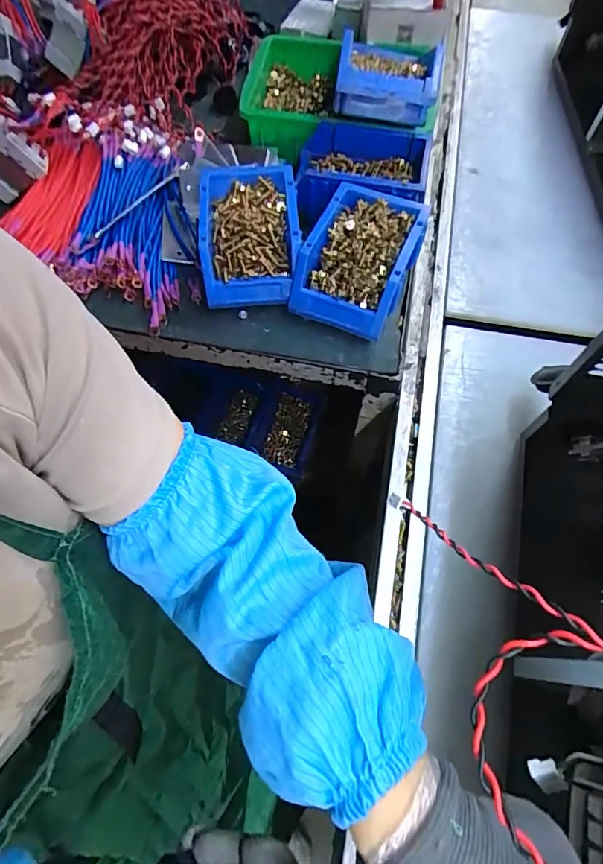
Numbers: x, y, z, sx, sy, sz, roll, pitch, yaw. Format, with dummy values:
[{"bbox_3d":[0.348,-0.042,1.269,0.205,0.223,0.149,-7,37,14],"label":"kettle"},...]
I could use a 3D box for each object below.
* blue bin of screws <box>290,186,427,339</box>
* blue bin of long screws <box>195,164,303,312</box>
[{"bbox_3d":[0.064,-0.184,0.514,0.110,0.079,0.151,22,67,11],"label":"blue bin of screws"},{"bbox_3d":[-0.058,-0.220,0.526,0.107,0.075,0.152,-4,65,-1],"label":"blue bin of long screws"}]

